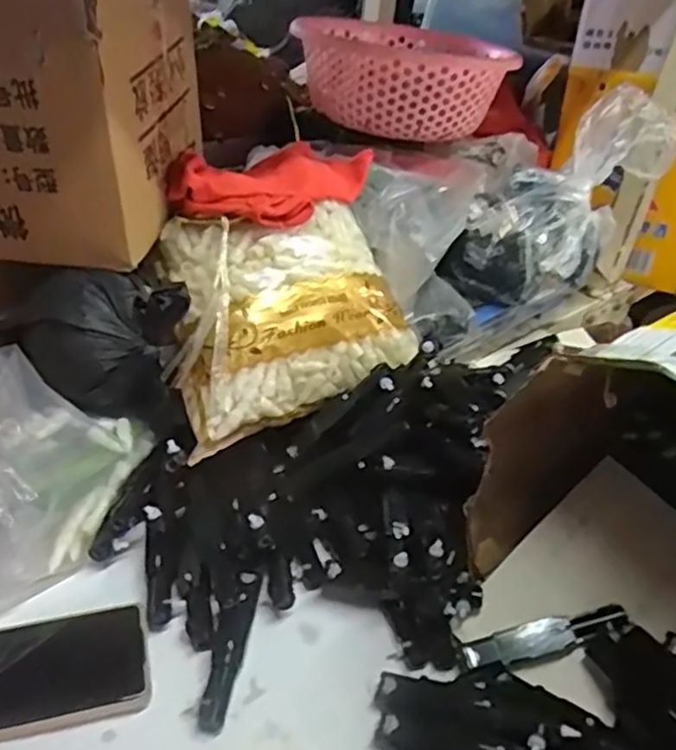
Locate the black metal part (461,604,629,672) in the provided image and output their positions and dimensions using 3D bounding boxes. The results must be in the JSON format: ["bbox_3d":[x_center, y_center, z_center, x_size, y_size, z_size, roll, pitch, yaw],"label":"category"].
[{"bbox_3d":[0.146,0.188,0.487,0.114,0.025,0.021,-18,37,4],"label":"black metal part"}]

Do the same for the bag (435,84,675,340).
[{"bbox_3d":[0.272,-0.194,0.837,0.347,0.144,0.108,-43,54,-13],"label":"bag"}]

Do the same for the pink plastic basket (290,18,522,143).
[{"bbox_3d":[0.070,-0.399,0.897,0.252,0.102,0.280,0,36,-10],"label":"pink plastic basket"}]

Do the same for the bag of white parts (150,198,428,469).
[{"bbox_3d":[-0.047,-0.060,0.604,0.217,0.050,0.200,-17,82,-17],"label":"bag of white parts"}]

